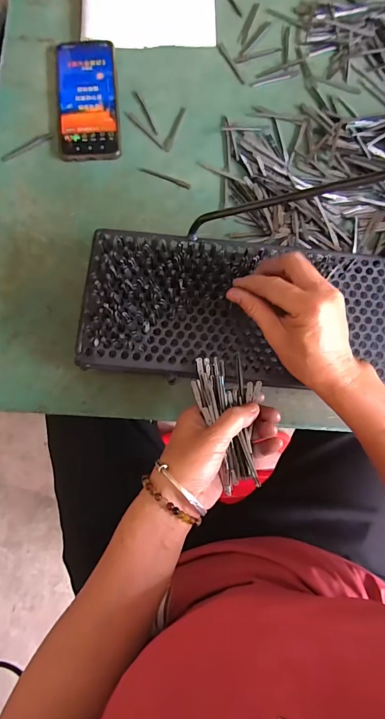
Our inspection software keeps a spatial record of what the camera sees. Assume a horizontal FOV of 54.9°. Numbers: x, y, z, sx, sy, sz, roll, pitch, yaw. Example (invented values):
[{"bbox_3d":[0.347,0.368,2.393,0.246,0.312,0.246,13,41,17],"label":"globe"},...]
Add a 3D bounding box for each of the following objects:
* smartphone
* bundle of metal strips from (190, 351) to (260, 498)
[{"bbox_3d":[-0.132,-0.330,0.470,0.074,0.010,0.159,-4,82,-2],"label":"smartphone"},{"bbox_3d":[0.038,0.054,0.342,0.058,0.017,0.122,-13,77,-3],"label":"bundle of metal strips"}]

